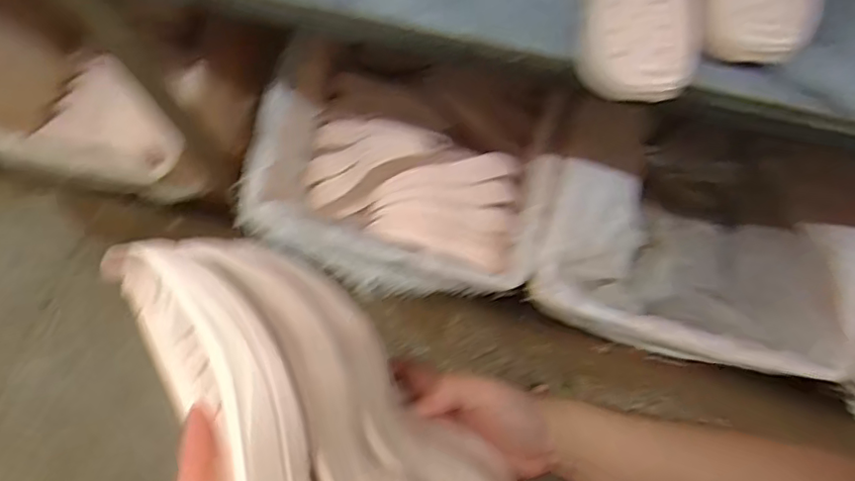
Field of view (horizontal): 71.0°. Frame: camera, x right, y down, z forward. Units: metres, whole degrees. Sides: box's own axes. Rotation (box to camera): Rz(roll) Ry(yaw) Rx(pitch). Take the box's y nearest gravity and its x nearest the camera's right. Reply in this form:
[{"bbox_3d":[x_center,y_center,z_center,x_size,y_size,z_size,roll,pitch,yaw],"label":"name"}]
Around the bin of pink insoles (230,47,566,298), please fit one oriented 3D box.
[{"bbox_3d":[-0.047,-0.089,1.027,0.482,0.181,0.341,17,71,7],"label":"bin of pink insoles"}]

